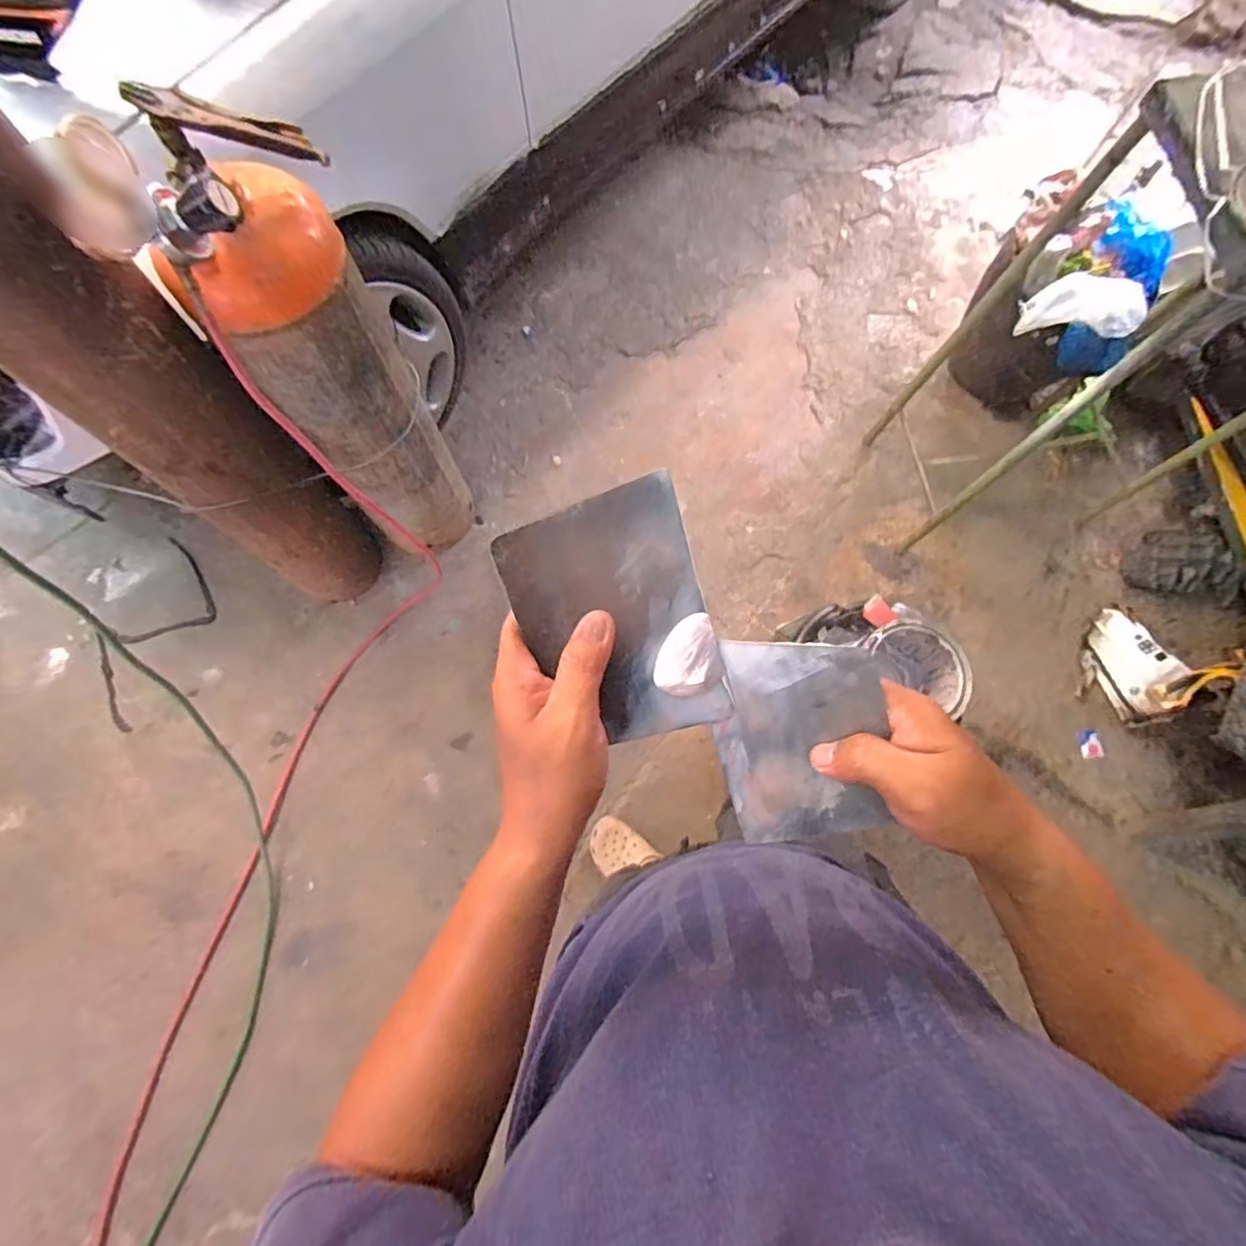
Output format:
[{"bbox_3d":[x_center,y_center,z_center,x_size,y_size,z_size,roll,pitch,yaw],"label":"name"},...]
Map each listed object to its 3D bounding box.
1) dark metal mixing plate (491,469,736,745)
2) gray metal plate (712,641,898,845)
[{"bbox_3d":[-0.002,0.002,0.311,0.094,0.004,0.136,-18,107,0],"label":"dark metal mixing plate"},{"bbox_3d":[0.099,0.072,0.330,0.088,0.004,0.134,-2,114,26],"label":"gray metal plate"}]

